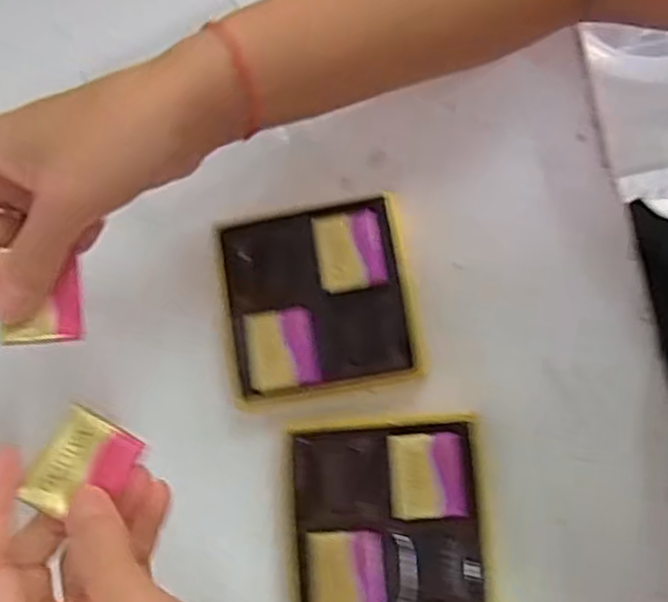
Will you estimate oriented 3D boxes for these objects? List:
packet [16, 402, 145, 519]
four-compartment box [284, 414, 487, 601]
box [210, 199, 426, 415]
[{"bbox_3d":[-0.092,0.061,0.282,0.031,0.006,0.037,31,80,-15],"label":"packet"},{"bbox_3d":[0.025,0.106,0.368,0.092,0.017,0.094,-5,79,5],"label":"four-compartment box"},{"bbox_3d":[-0.008,-0.001,0.388,0.095,0.017,0.095,-11,78,3],"label":"box"}]

